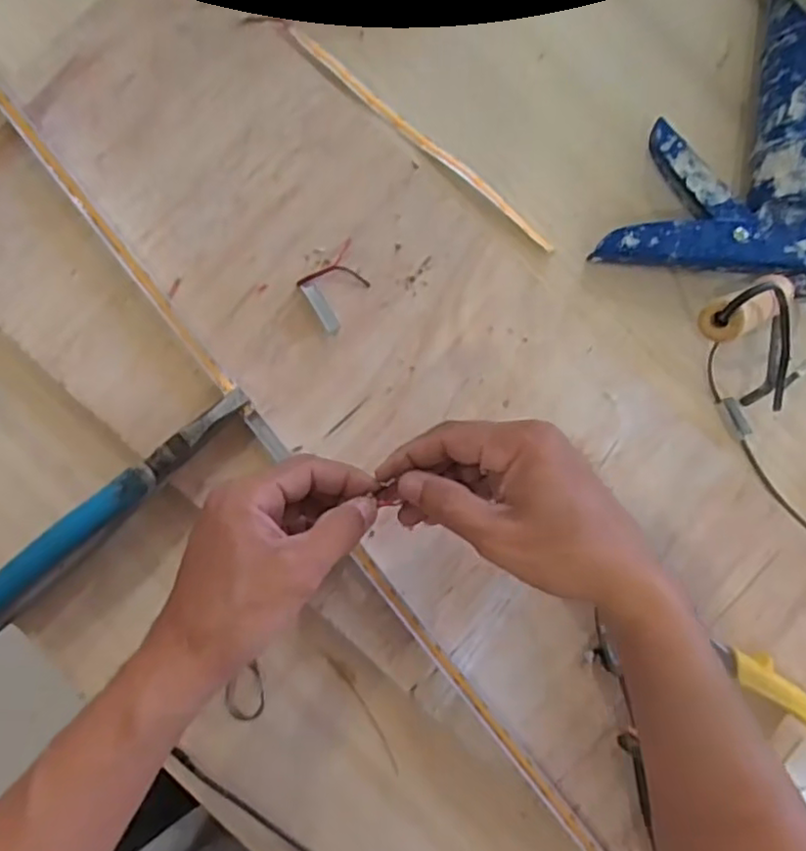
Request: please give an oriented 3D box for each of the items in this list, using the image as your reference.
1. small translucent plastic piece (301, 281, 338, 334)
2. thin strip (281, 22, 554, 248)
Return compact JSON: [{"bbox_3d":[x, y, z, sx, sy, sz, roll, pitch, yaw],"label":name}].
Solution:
[{"bbox_3d":[-0.052,-0.076,0.420,0.010,0.004,0.035,-29,90,-7],"label":"small translucent plastic piece"},{"bbox_3d":[0.015,-0.192,0.446,0.224,0.010,0.013,38,84,-3],"label":"thin strip"}]

